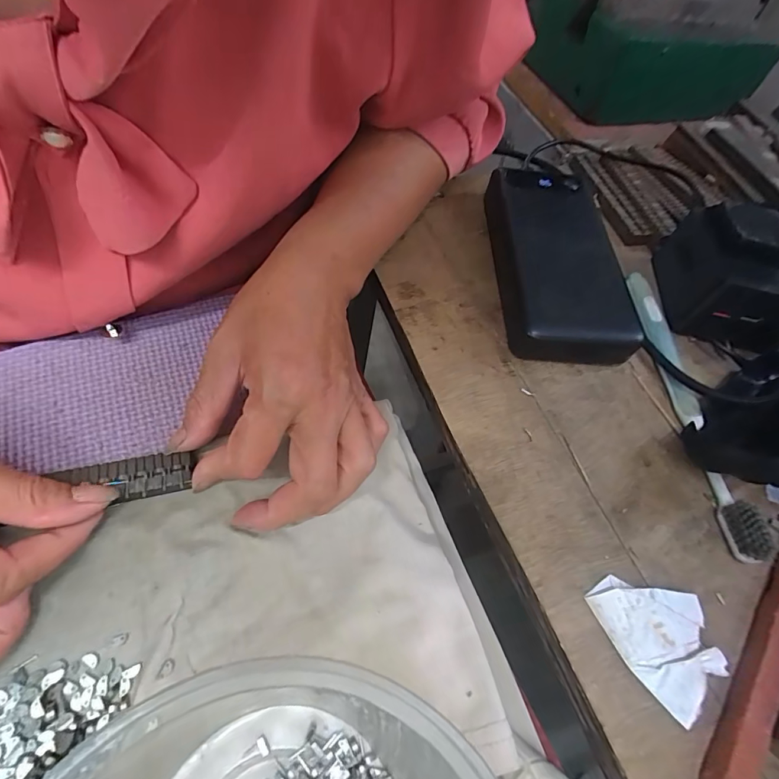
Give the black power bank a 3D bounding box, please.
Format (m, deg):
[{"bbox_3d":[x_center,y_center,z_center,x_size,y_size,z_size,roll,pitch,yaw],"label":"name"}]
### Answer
[{"bbox_3d":[0.107,-0.088,0.282,0.071,0.025,0.152,4,59,-7],"label":"black power bank"}]

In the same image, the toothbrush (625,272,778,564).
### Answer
[{"bbox_3d":[0.167,0.000,0.245,0.016,0.016,0.184,4,59,-7],"label":"toothbrush"}]

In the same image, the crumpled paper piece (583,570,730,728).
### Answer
[{"bbox_3d":[0.115,0.102,0.178,0.039,0.010,0.053,-22,65,-21],"label":"crumpled paper piece"}]

